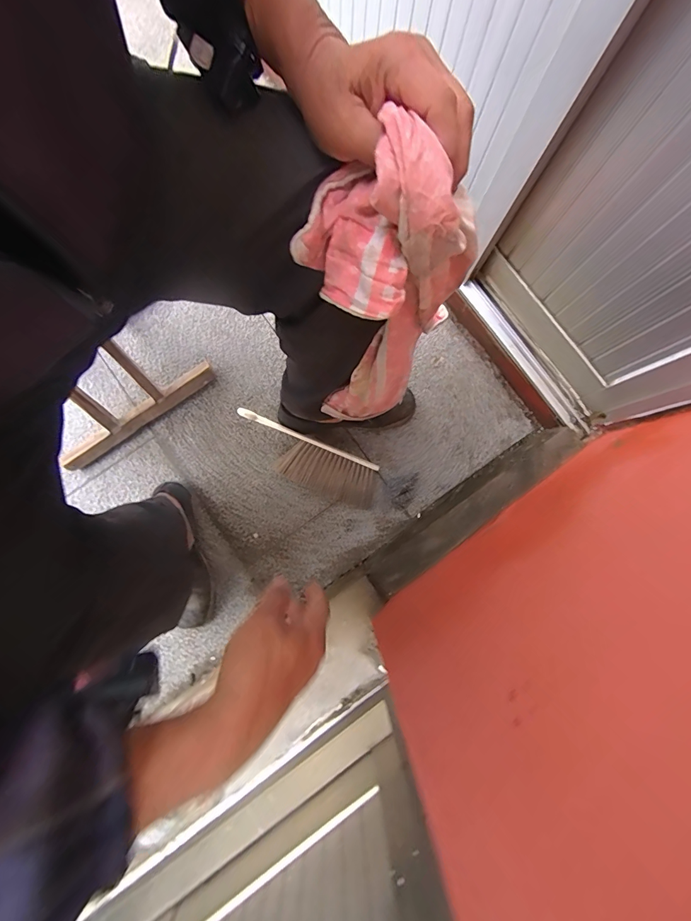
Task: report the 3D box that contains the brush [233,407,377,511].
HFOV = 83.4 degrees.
[{"bbox_3d":[-0.071,0.003,0.710,0.273,0.051,0.087,22,79,4],"label":"brush"}]

